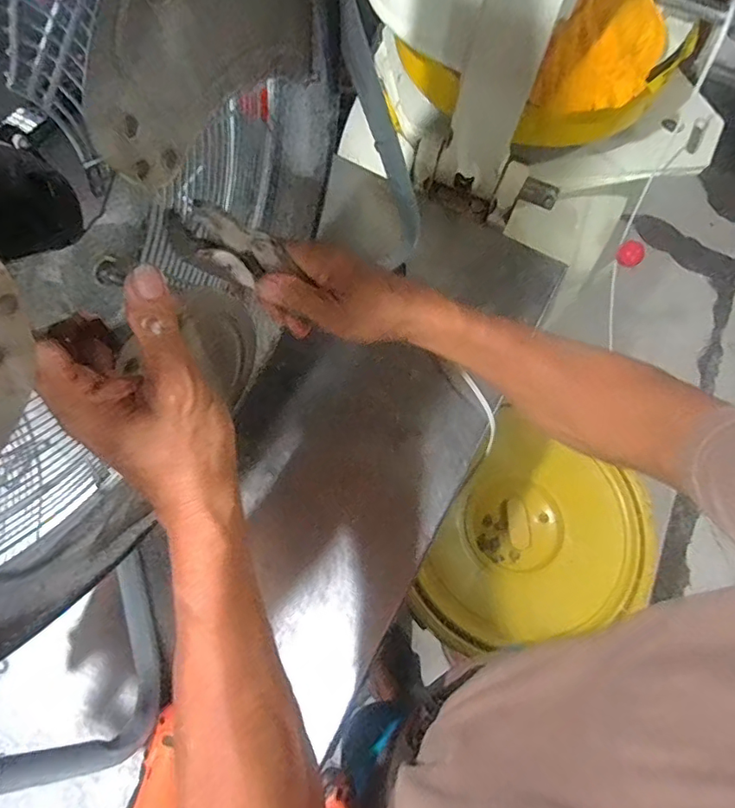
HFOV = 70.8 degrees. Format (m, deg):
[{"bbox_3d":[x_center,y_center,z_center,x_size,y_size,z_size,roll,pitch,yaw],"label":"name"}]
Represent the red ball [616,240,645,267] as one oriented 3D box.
[{"bbox_3d":[0.389,-0.221,0.763,0.029,0.030,0.032,-23,74,-10],"label":"red ball"}]

